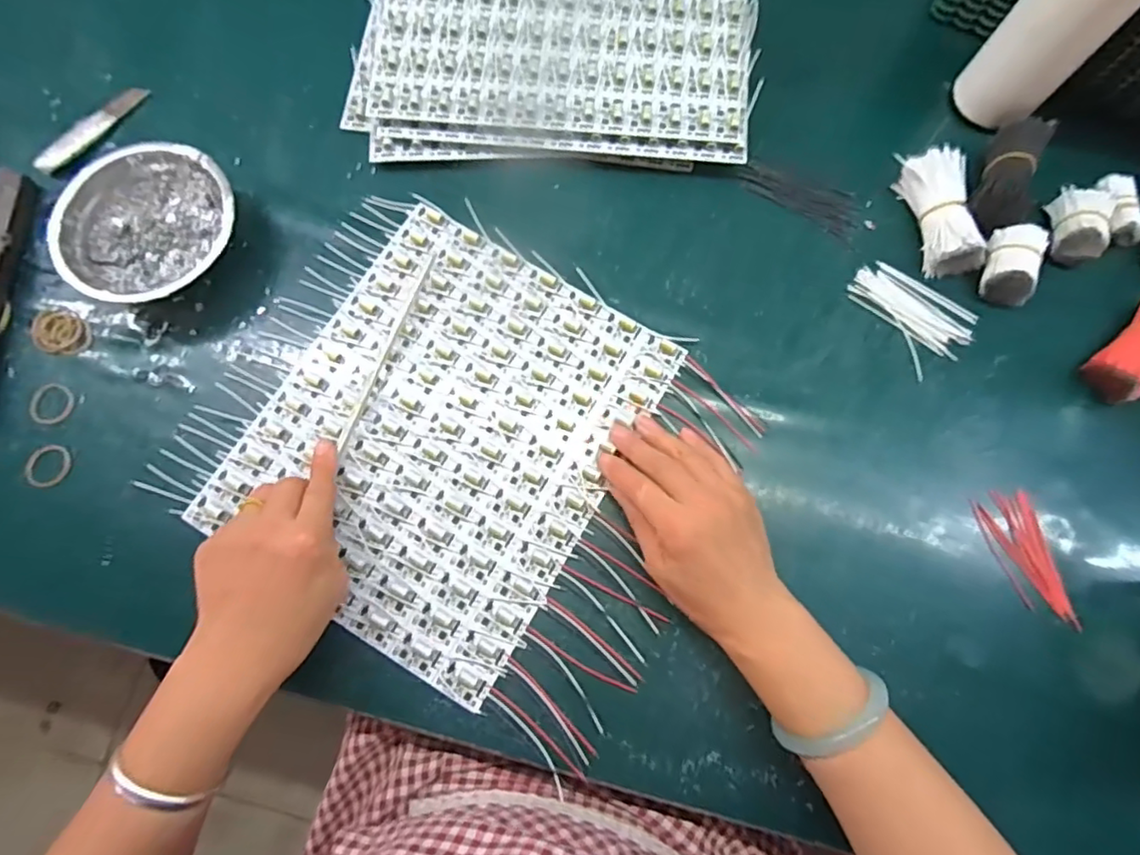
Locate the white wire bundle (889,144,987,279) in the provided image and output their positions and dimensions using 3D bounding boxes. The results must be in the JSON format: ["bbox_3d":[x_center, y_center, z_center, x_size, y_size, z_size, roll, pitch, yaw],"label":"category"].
[{"bbox_3d":[0.288,-0.168,0.460,0.038,0.032,0.097,-11,78,-4],"label":"white wire bundle"}]

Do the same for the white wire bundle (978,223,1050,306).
[{"bbox_3d":[0.333,-0.124,0.451,0.032,0.026,0.057,15,78,2],"label":"white wire bundle"}]

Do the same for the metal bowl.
[{"bbox_3d":[-0.319,-0.153,0.449,0.115,0.037,0.125,0,78,-2],"label":"metal bowl"}]

